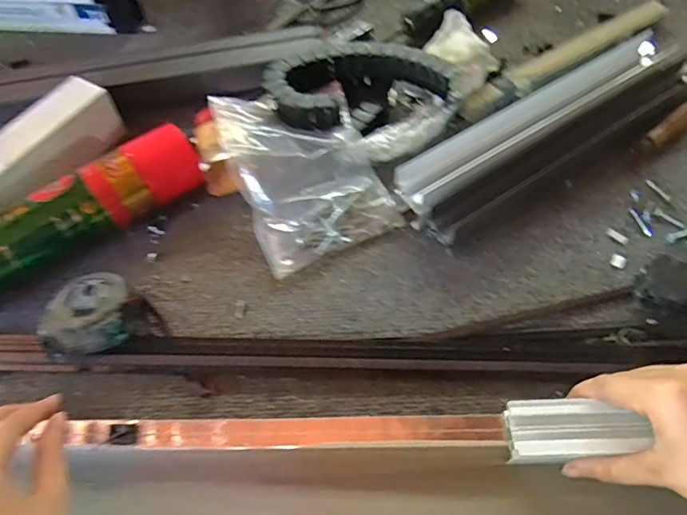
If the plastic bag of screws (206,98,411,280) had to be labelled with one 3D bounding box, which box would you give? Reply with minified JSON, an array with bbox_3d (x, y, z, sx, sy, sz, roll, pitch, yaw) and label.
[{"bbox_3d":[-0.044,-0.094,0.509,0.135,0.053,0.204,-22,59,-12],"label":"plastic bag of screws"}]

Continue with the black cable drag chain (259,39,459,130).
[{"bbox_3d":[0.015,-0.184,0.552,0.191,0.060,0.095,-14,58,-7],"label":"black cable drag chain"}]

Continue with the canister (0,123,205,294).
[{"bbox_3d":[-0.246,-0.037,0.472,0.251,0.070,0.065,-32,62,-18],"label":"canister"}]

